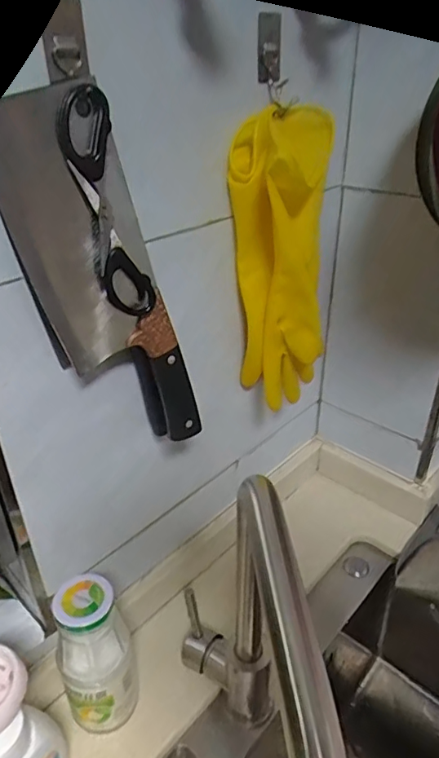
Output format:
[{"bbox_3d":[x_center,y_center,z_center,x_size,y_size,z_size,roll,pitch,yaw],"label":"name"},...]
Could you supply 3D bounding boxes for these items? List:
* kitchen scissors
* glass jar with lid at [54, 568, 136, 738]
[{"bbox_3d":[-0.076,-0.117,0.356,0.051,0.144,0.022,-4,32,-6],"label":"kitchen scissors"},{"bbox_3d":[-0.107,0.248,0.456,0.064,0.161,0.055,-10,33,-15],"label":"glass jar with lid"}]

